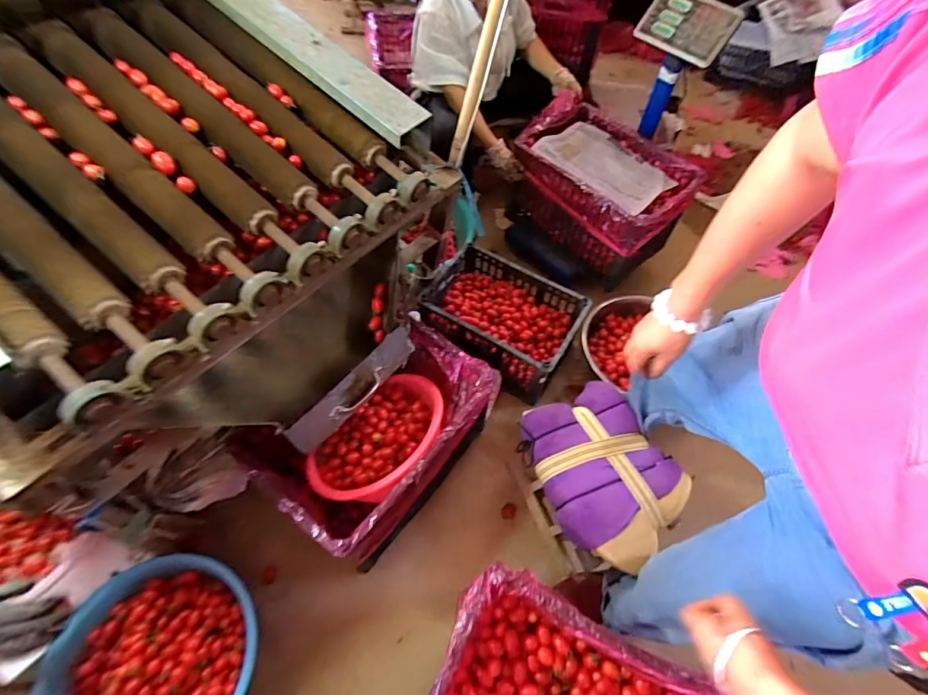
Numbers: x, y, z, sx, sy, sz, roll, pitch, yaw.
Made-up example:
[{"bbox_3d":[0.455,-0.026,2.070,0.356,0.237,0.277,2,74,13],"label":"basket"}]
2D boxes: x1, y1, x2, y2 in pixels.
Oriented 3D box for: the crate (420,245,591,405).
[{"bbox_3d":[0.110,-0.085,1.302,0.418,0.189,0.288,28,60,14],"label":"crate"}]

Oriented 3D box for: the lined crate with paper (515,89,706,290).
[{"bbox_3d":[0.431,-0.502,1.427,0.358,0.290,0.517,-34,66,-22],"label":"lined crate with paper"}]

